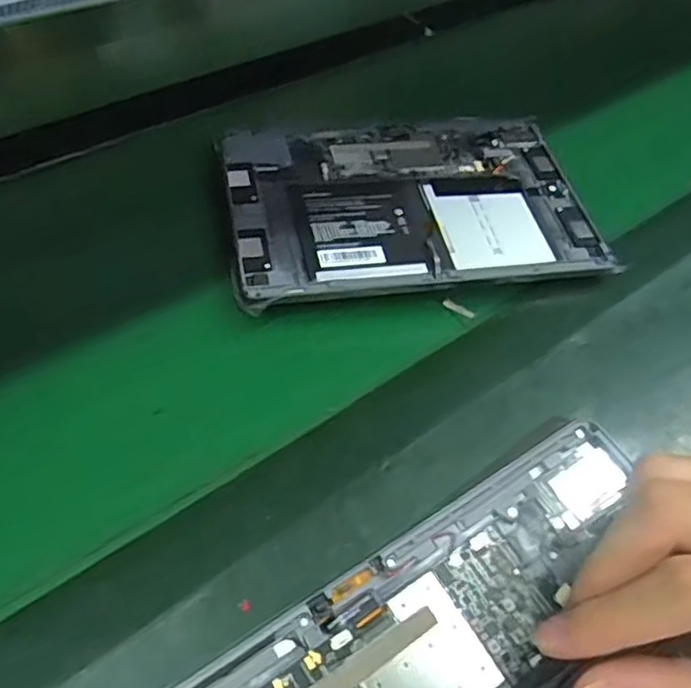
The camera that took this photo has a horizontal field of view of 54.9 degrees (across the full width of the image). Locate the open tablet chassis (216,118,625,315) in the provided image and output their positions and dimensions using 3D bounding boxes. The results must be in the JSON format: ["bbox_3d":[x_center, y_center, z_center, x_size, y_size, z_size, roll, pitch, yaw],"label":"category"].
[{"bbox_3d":[0.045,-0.104,0.479,0.255,0.009,0.166,-6,54,-12],"label":"open tablet chassis"}]

